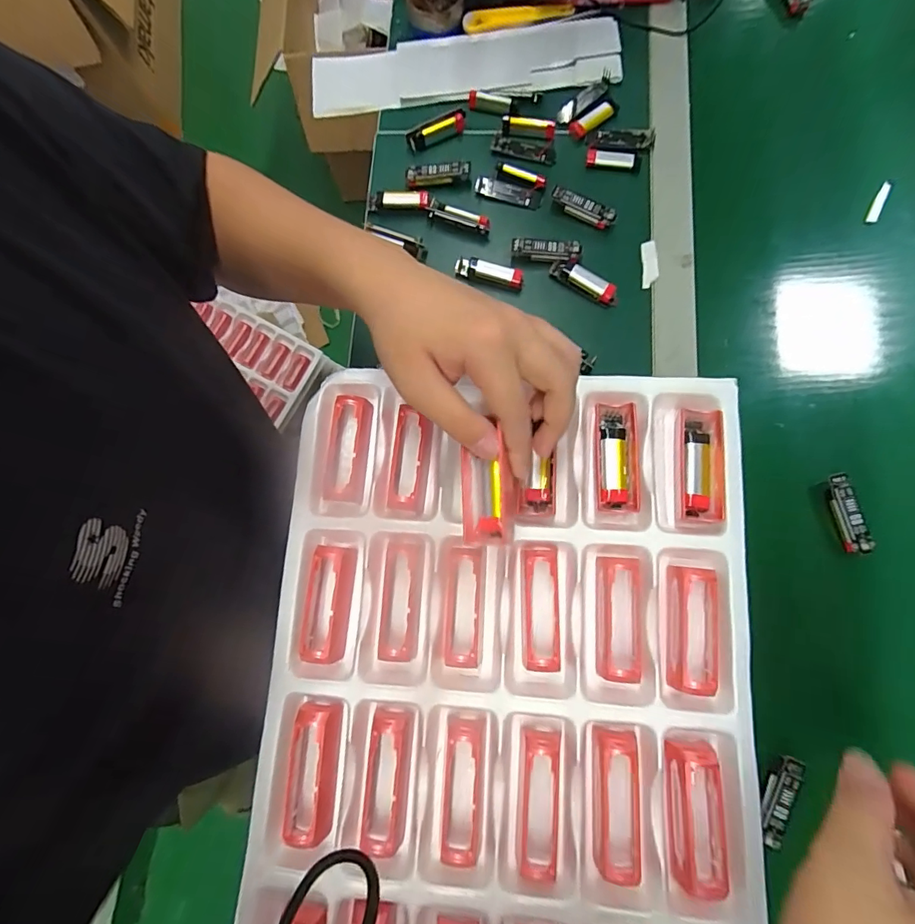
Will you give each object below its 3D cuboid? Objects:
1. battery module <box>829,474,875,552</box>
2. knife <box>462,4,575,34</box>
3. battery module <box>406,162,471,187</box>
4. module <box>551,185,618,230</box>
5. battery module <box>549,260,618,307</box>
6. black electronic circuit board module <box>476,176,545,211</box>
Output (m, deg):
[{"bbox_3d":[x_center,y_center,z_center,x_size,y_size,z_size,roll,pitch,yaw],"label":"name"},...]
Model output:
[{"bbox_3d":[0.338,0.044,0.401,0.015,0.015,0.068,-10,78,1],"label":"battery module"},{"bbox_3d":[0.067,-0.496,0.515,0.121,0.012,0.022,-10,78,2],"label":"knife"},{"bbox_3d":[-0.020,-0.302,0.483,0.066,0.014,0.019,-7,78,2],"label":"battery module"},{"bbox_3d":[0.127,-0.256,0.469,0.067,0.017,0.017,30,82,9],"label":"module"},{"bbox_3d":[0.125,-0.174,0.454,0.071,0.022,0.020,35,83,9],"label":"battery module"},{"bbox_3d":[0.053,-0.279,0.480,0.071,0.008,0.016,17,80,7],"label":"black electronic circuit board module"}]

